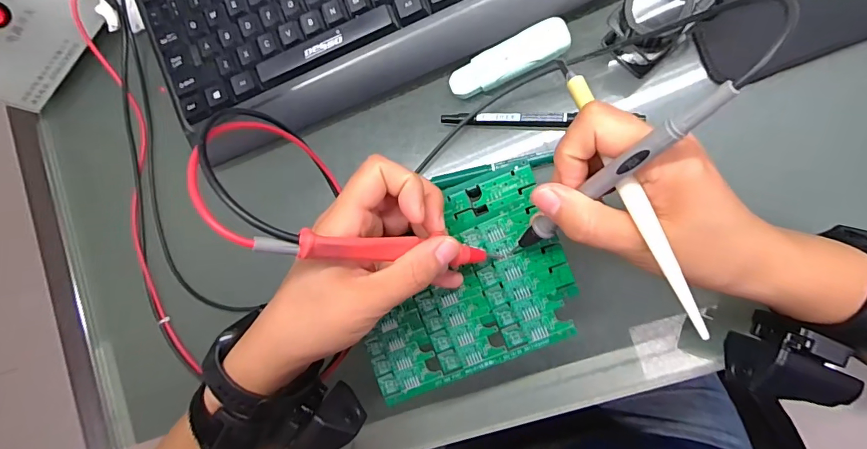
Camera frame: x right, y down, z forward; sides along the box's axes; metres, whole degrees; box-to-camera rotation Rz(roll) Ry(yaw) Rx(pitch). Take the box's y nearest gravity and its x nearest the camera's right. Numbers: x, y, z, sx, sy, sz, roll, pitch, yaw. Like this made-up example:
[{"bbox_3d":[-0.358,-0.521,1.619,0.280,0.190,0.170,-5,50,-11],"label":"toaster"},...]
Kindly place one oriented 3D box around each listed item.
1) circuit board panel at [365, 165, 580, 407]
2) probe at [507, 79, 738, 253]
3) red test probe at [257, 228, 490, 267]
[{"bbox_3d":[0.014,0.040,0.277,0.138,0.004,0.106,-24,82,10],"label":"circuit board panel"},{"bbox_3d":[0.078,-0.017,0.211,0.012,0.142,0.017,47,54,5],"label":"probe"},{"bbox_3d":[-0.023,0.013,0.224,0.128,0.008,0.011,5,93,-33],"label":"red test probe"}]

